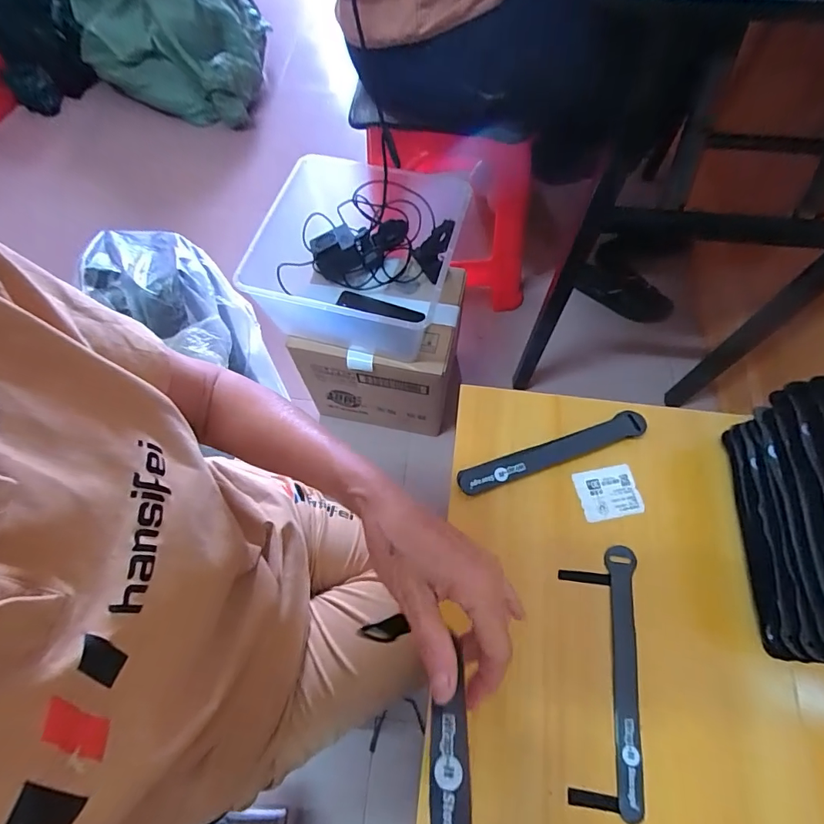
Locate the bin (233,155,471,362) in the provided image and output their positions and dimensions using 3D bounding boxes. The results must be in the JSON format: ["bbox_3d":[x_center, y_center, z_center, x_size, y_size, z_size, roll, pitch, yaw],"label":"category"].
[{"bbox_3d":[-0.095,-0.248,0.752,0.294,0.152,0.301,15,67,10],"label":"bin"}]

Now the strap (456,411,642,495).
[{"bbox_3d":[0.141,0.041,0.447,0.197,0.015,0.026,-18,66,-5],"label":"strap"}]

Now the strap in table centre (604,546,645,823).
[{"bbox_3d":[0.178,0.216,0.373,0.025,0.004,0.196,8,66,6],"label":"strap in table centre"}]

